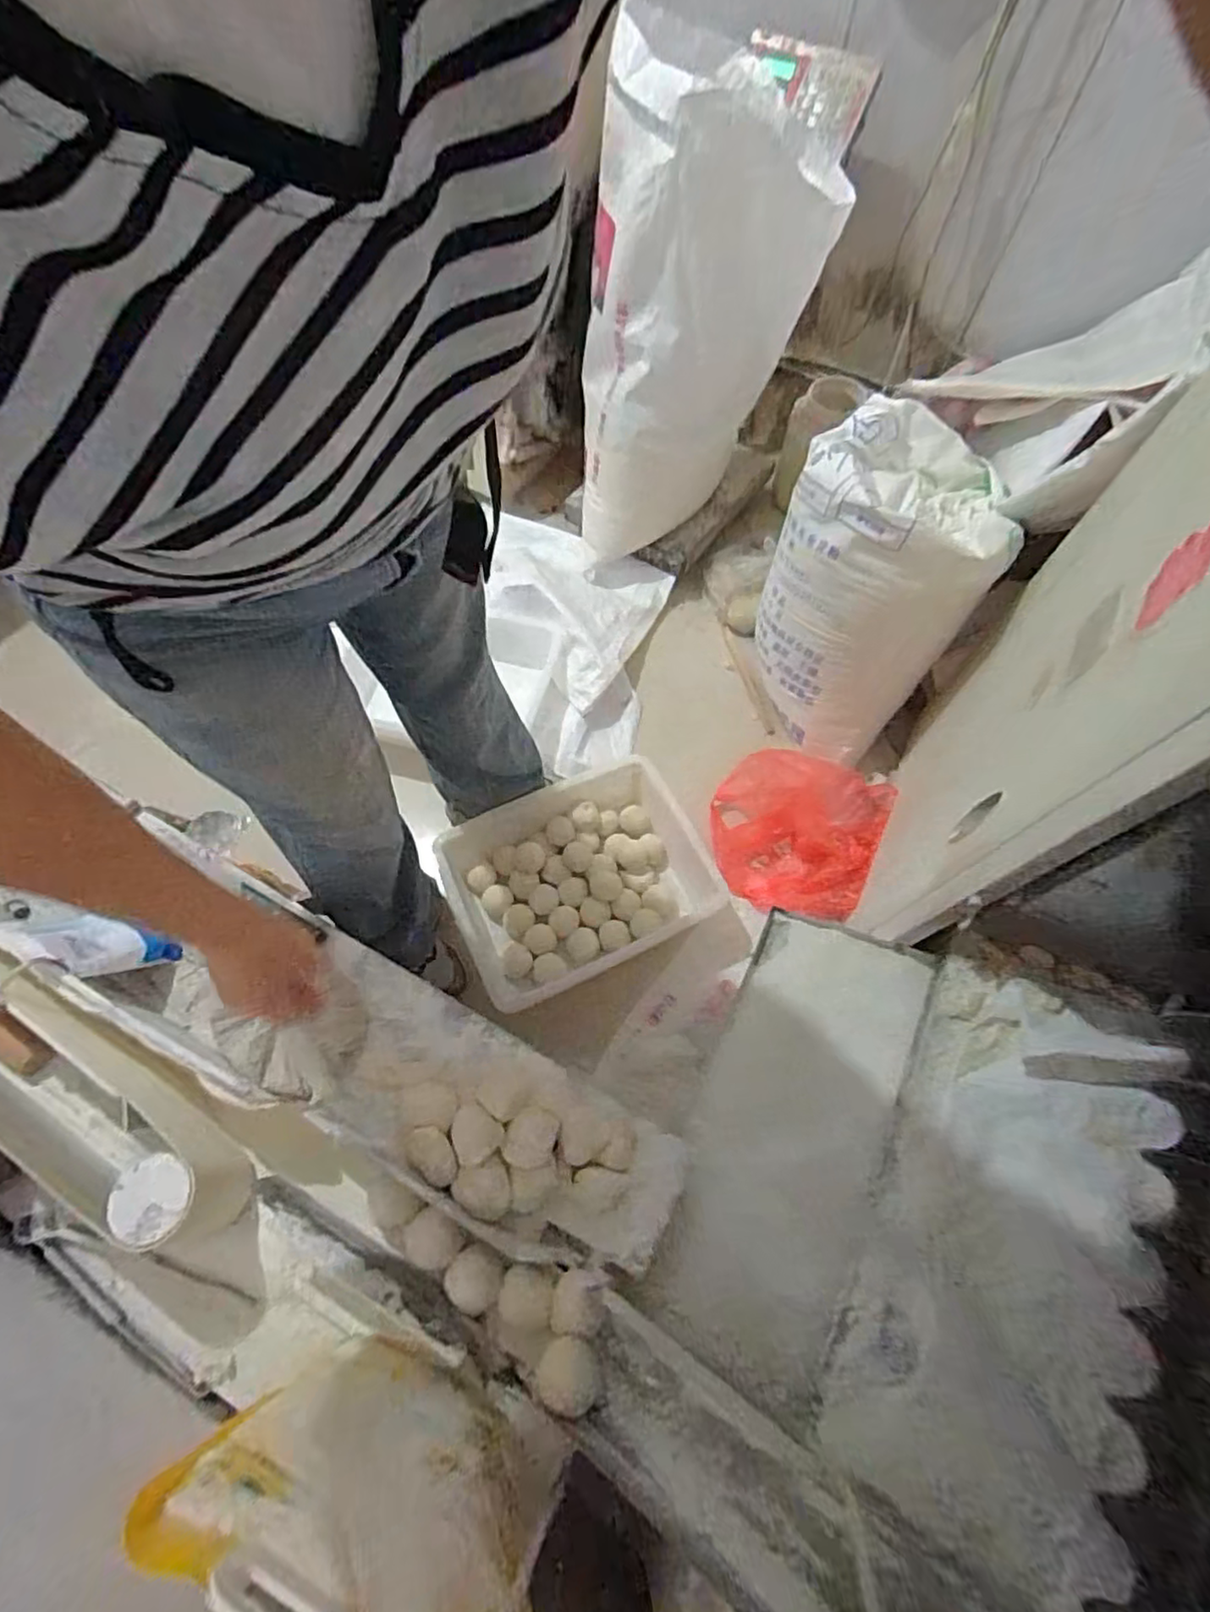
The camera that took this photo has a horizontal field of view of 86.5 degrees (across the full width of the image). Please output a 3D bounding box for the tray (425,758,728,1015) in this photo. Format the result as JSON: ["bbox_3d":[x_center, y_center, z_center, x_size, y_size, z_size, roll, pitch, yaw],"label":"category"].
[{"bbox_3d":[-0.058,0.115,1.156,0.427,0.088,0.345,-24,67,-13],"label":"tray"}]

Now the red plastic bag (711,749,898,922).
[{"bbox_3d":[0.350,0.052,1.239,0.299,0.129,0.315,23,65,10],"label":"red plastic bag"}]

